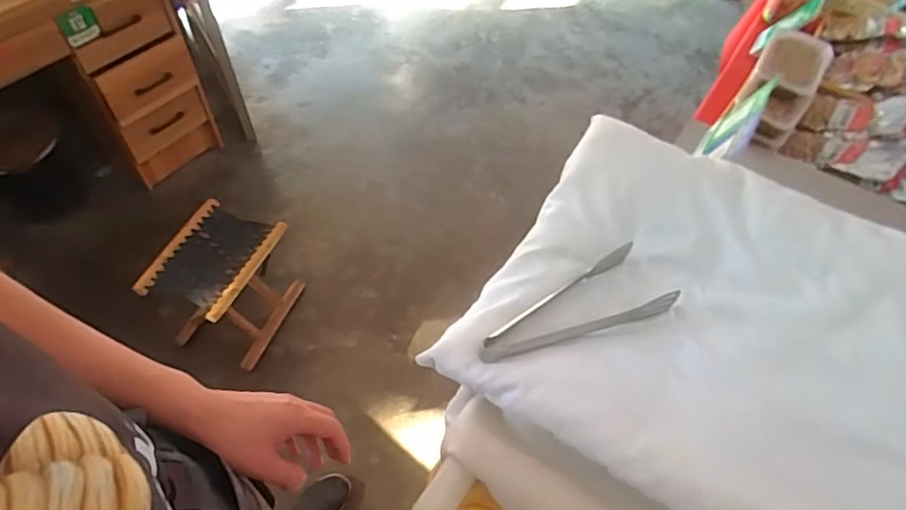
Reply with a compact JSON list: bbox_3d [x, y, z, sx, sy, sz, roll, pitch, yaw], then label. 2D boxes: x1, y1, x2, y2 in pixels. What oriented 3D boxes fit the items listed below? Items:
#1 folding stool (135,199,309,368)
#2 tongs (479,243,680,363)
[{"bbox_3d":[-0.651,0.096,1.585,0.282,0.317,0.352,22,56,13],"label":"folding stool"},{"bbox_3d":[0.128,0.056,0.616,0.230,0.040,0.083,-18,56,-13],"label":"tongs"}]

